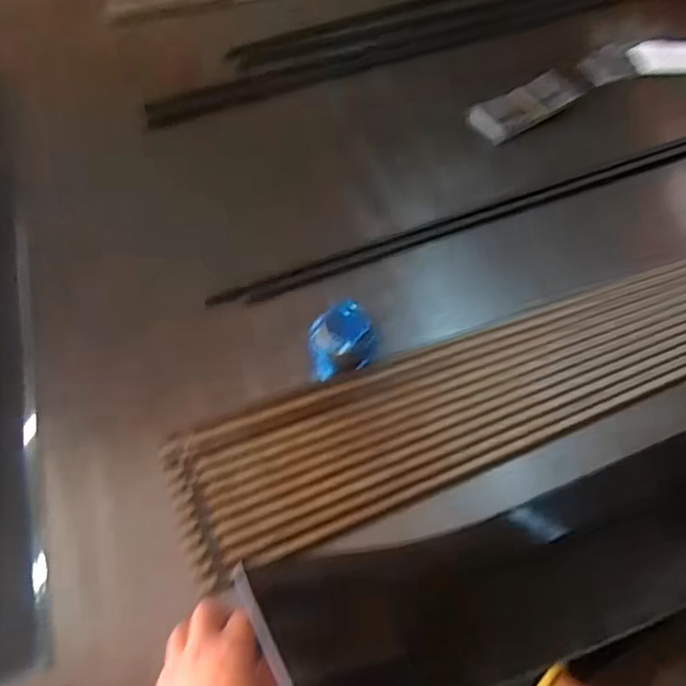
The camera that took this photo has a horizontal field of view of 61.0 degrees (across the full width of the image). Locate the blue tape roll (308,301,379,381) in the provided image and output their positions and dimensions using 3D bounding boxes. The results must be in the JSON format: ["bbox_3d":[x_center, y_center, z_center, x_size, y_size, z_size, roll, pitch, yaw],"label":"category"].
[{"bbox_3d":[-0.002,-0.002,0.636,0.079,0.058,0.059,-15,57,-11],"label":"blue tape roll"}]

